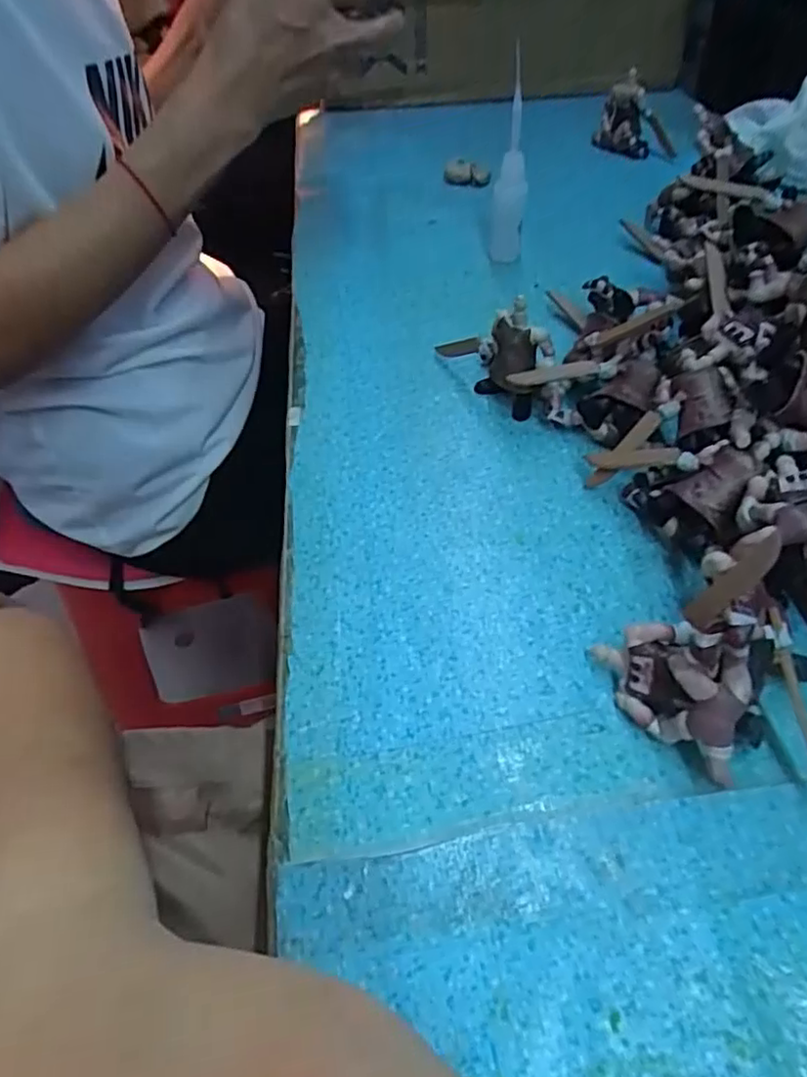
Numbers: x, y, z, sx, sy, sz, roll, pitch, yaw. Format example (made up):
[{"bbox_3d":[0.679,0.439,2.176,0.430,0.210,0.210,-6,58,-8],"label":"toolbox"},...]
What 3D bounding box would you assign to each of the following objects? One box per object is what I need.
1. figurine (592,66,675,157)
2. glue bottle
[{"bbox_3d":[0.197,-0.342,0.539,0.030,0.060,0.069,-30,55,-20],"label":"figurine"},{"bbox_3d":[0.070,-0.239,0.423,0.023,0.122,0.020,9,51,11],"label":"glue bottle"}]

